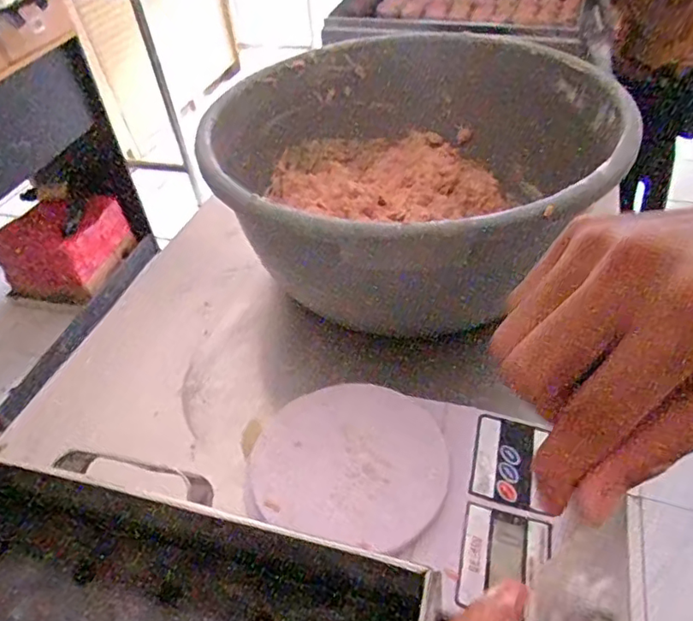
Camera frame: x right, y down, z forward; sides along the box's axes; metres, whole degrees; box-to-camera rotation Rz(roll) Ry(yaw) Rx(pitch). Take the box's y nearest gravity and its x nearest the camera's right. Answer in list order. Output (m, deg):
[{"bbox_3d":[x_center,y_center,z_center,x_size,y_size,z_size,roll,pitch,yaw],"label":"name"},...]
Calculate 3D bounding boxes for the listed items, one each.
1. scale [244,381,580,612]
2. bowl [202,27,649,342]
[{"bbox_3d":[0.038,0.122,0.396,0.211,0.037,0.143,11,46,16],"label":"scale"},{"bbox_3d":[0.054,-0.128,0.555,0.346,0.165,0.367,-3,44,3],"label":"bowl"}]

